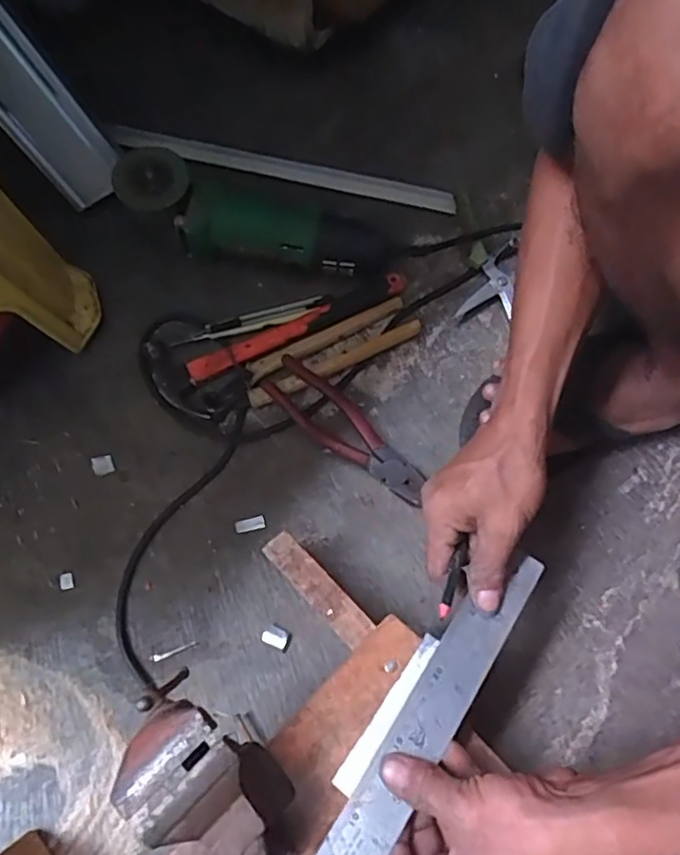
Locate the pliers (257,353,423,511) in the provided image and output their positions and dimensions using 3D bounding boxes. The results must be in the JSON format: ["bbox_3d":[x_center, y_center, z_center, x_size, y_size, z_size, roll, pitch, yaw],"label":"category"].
[{"bbox_3d":[0.007,0.004,0.568,0.177,0.030,0.052,39,74,13],"label":"pliers"}]

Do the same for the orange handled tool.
[{"bbox_3d":[-0.041,-0.102,0.596,0.227,0.016,0.024,-24,71,-9],"label":"orange handled tool"}]

